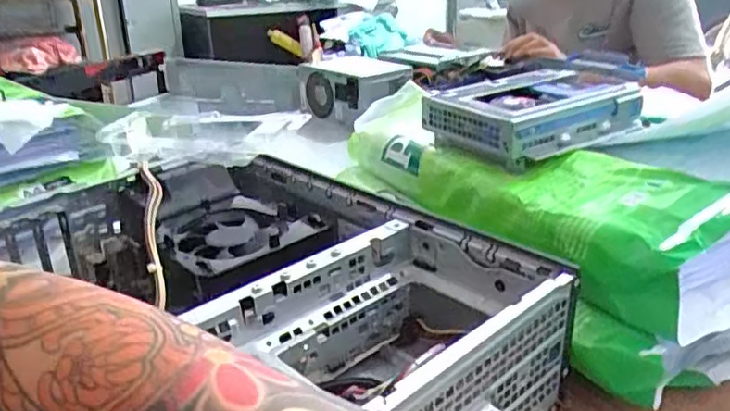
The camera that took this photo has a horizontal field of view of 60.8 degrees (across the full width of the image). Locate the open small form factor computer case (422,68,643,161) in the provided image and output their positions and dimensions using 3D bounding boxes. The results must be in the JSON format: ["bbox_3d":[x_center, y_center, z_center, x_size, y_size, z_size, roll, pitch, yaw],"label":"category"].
[{"bbox_3d":[0.158,-0.083,0.547,0.192,0.048,0.121,-15,26,-30],"label":"open small form factor computer case"}]

